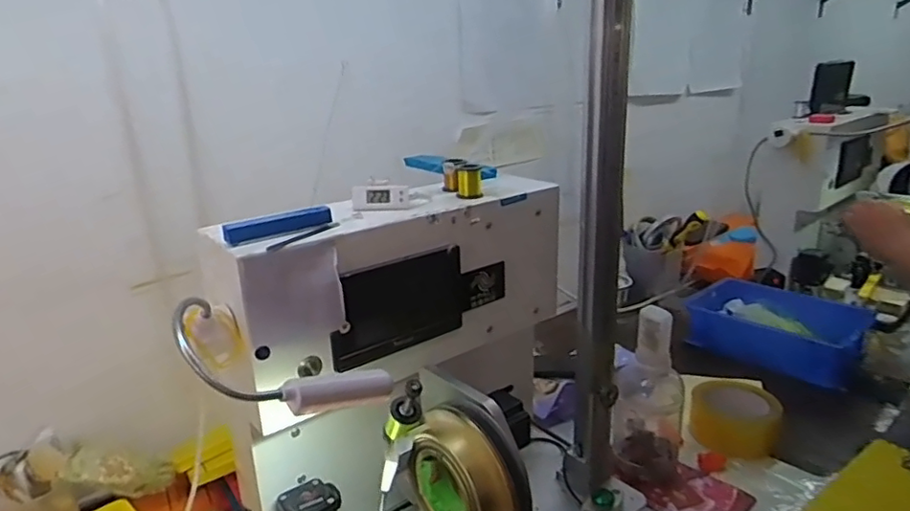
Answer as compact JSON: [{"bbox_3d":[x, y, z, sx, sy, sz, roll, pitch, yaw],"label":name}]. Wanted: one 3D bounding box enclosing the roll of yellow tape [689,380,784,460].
[{"bbox_3d":[0.364,0.207,0.764,0.103,0.061,0.103,-2,18,1],"label":"roll of yellow tape"}]

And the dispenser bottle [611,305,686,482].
[{"bbox_3d":[0.223,0.149,0.675,0.072,0.188,0.087,6,20,21],"label":"dispenser bottle"}]

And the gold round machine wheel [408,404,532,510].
[{"bbox_3d":[0.011,0.174,0.471,0.046,0.094,0.100,-16,23,-36],"label":"gold round machine wheel"}]

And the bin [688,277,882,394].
[{"bbox_3d":[0.502,0.115,0.941,0.246,0.068,0.170,15,25,41],"label":"bin"}]

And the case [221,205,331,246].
[{"bbox_3d":[-0.140,-0.025,0.476,0.086,0.014,0.015,-16,23,-36],"label":"case"}]

